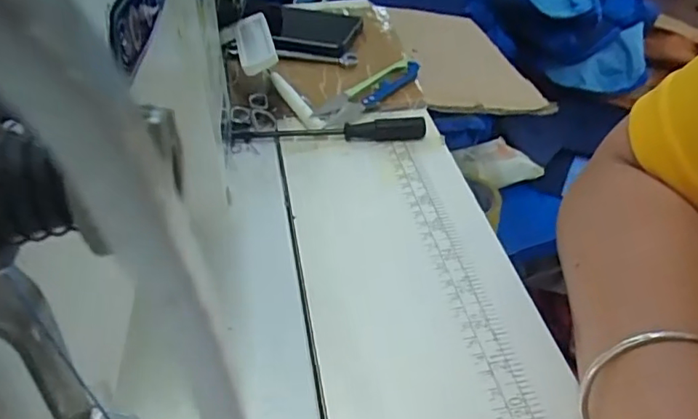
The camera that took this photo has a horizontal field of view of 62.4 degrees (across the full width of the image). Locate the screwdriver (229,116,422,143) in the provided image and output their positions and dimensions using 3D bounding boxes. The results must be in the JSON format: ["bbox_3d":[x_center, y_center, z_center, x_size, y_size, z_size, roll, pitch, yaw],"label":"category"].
[{"bbox_3d":[-0.015,-0.057,0.430,0.143,0.014,0.015,-3,41,-2],"label":"screwdriver"}]

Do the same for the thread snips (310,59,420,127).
[{"bbox_3d":[0.016,-0.093,0.463,0.025,0.018,0.116,29,49,31],"label":"thread snips"}]

